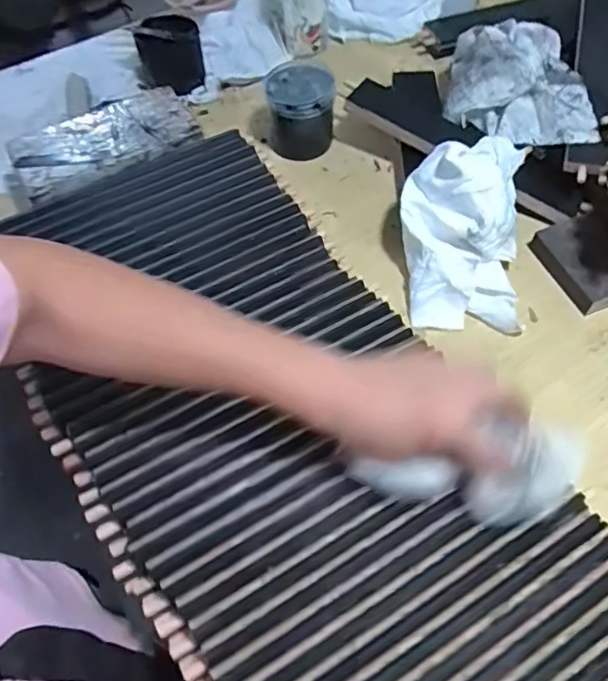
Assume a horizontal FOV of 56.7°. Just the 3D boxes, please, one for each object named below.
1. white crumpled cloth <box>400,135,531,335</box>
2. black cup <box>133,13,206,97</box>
[{"bbox_3d":[0.158,-0.115,0.556,0.121,0.103,0.184,6,59,6],"label":"white crumpled cloth"},{"bbox_3d":[-0.183,-0.398,0.780,0.086,0.072,0.083,-1,58,2],"label":"black cup"}]

